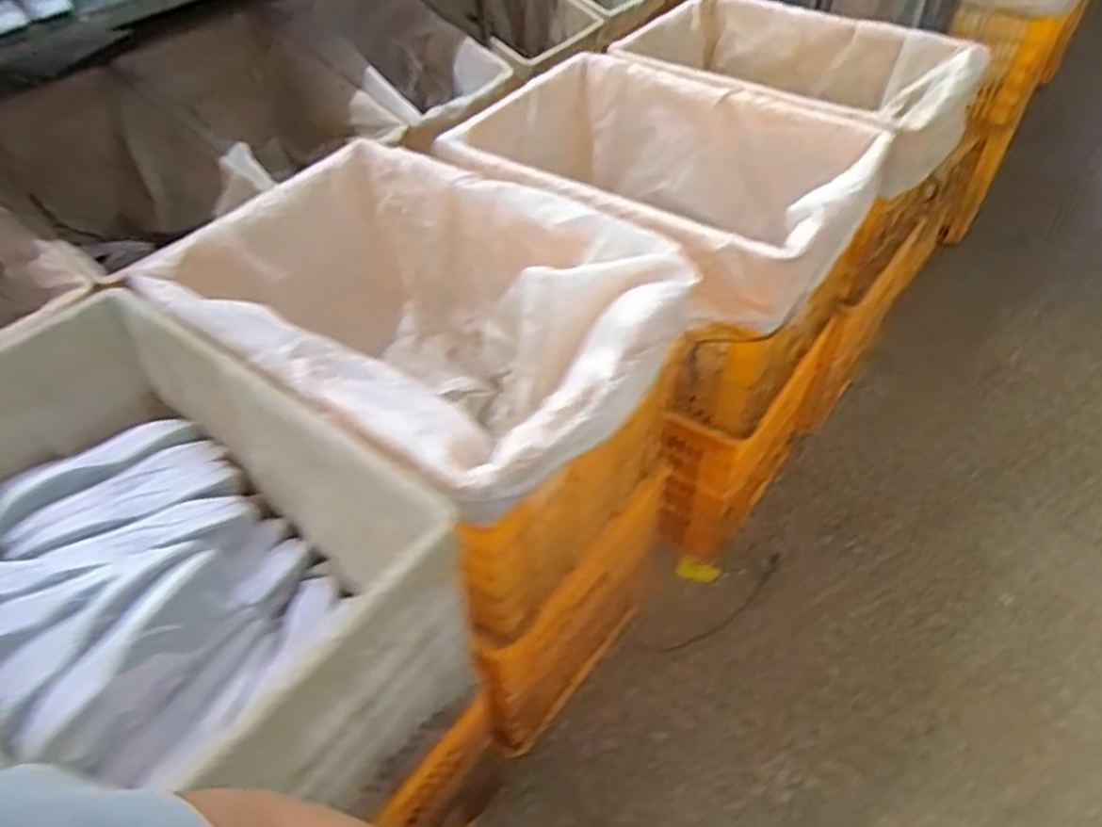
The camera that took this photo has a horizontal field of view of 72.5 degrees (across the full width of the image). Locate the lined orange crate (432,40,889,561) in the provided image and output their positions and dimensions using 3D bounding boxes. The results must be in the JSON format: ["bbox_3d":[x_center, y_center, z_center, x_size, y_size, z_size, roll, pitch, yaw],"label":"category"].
[{"bbox_3d":[0.211,-0.205,1.611,0.710,0.864,0.579,29,54,27],"label":"lined orange crate"}]

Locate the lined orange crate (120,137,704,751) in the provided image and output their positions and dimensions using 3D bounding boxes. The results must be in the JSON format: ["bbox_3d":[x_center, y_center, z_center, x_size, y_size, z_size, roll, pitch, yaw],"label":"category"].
[{"bbox_3d":[-0.156,0.084,1.310,0.671,0.850,0.531,23,52,23],"label":"lined orange crate"}]

